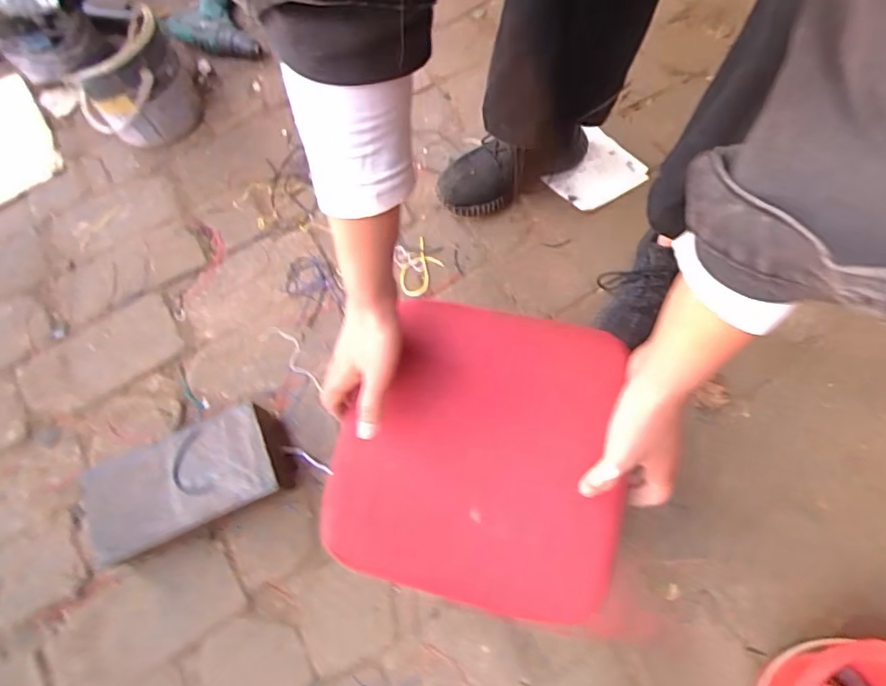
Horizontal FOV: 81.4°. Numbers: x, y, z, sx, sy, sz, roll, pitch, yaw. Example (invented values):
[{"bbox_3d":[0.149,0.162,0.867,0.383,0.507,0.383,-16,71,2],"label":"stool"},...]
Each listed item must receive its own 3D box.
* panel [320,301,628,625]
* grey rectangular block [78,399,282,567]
[{"bbox_3d":[0.032,0.091,0.460,0.240,0.036,0.249,12,67,6],"label":"panel"},{"bbox_3d":[-0.318,0.171,0.617,0.221,0.069,0.113,-23,70,-6],"label":"grey rectangular block"}]

